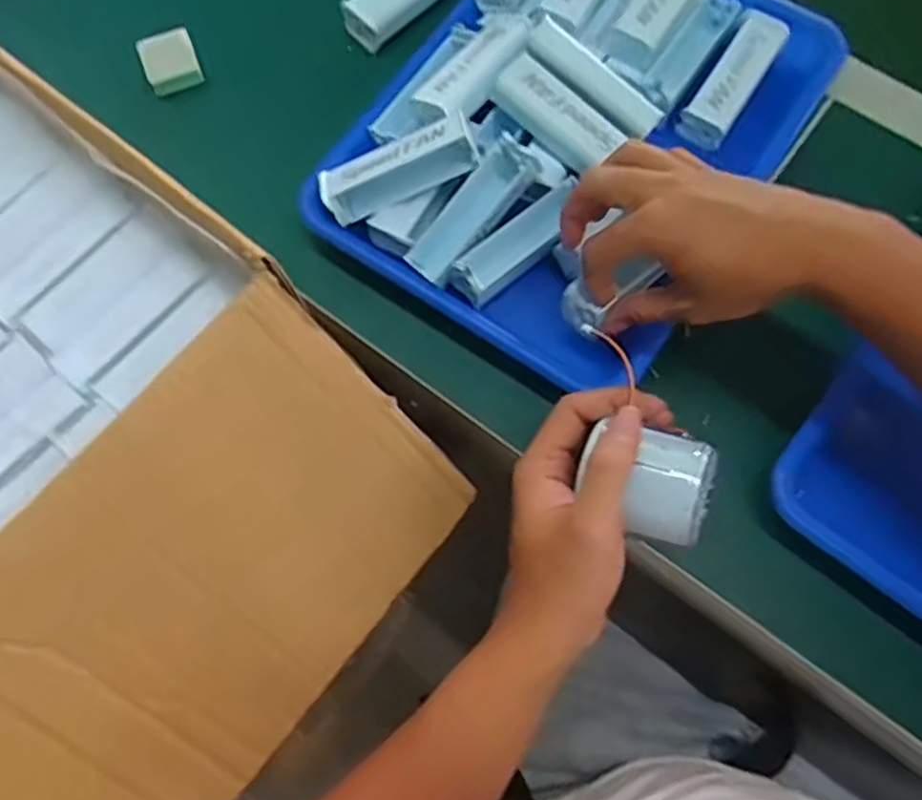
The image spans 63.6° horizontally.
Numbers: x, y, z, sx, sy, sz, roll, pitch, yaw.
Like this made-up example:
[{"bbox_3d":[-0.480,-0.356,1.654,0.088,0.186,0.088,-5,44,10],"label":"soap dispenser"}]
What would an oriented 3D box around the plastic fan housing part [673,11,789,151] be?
[{"bbox_3d":[0.193,-0.226,0.519,0.033,0.021,0.107,34,75,10],"label":"plastic fan housing part"}]

